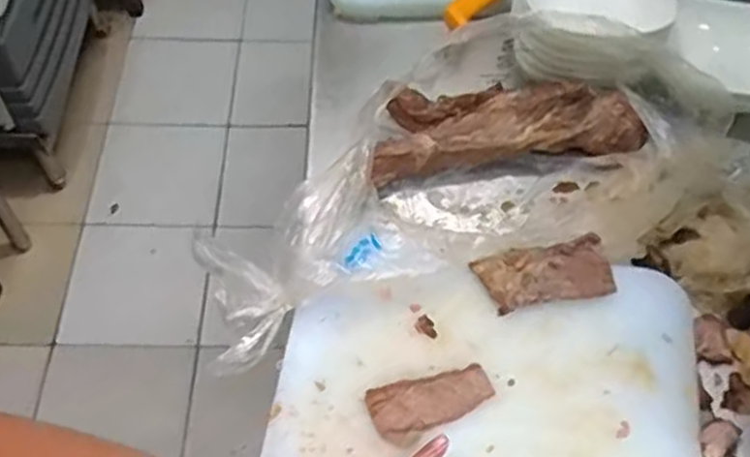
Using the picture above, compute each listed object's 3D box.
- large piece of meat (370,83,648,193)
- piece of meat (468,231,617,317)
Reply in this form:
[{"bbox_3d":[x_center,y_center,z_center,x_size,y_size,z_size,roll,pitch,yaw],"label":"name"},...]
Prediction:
[{"bbox_3d":[0.127,-0.109,0.770,0.264,0.054,0.092,-6,57,-5],"label":"large piece of meat"},{"bbox_3d":[0.151,0.040,0.676,0.117,0.018,0.053,-11,58,-7],"label":"piece of meat"}]

